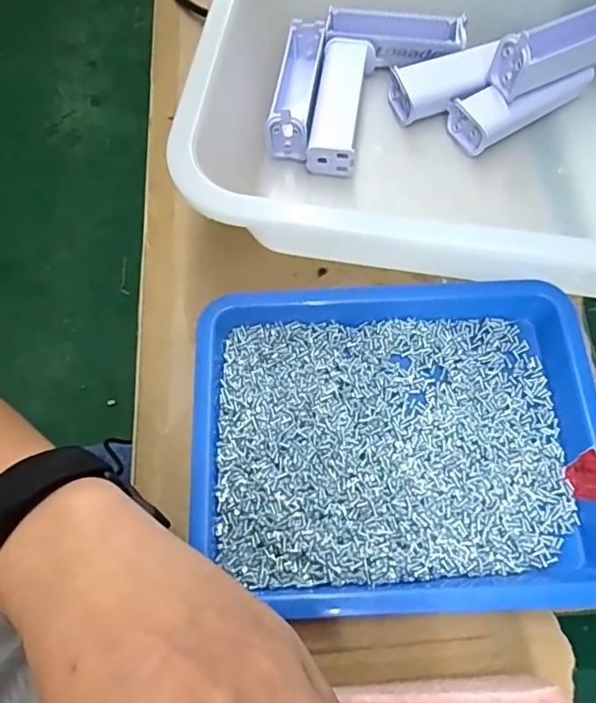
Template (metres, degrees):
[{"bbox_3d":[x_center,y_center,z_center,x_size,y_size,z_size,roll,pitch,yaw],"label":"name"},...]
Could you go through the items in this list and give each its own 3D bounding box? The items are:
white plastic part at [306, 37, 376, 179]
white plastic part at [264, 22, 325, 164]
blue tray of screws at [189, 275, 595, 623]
[{"bbox_3d":[0.030,-0.175,0.386,0.034,0.032,0.100,10,68,5],"label":"white plastic part"},{"bbox_3d":[-0.001,-0.189,0.392,0.027,0.049,0.103,8,68,4],"label":"white plastic part"},{"bbox_3d":[0.056,0.047,0.298,0.220,0.028,0.178,-3,67,-1],"label":"blue tray of screws"}]

